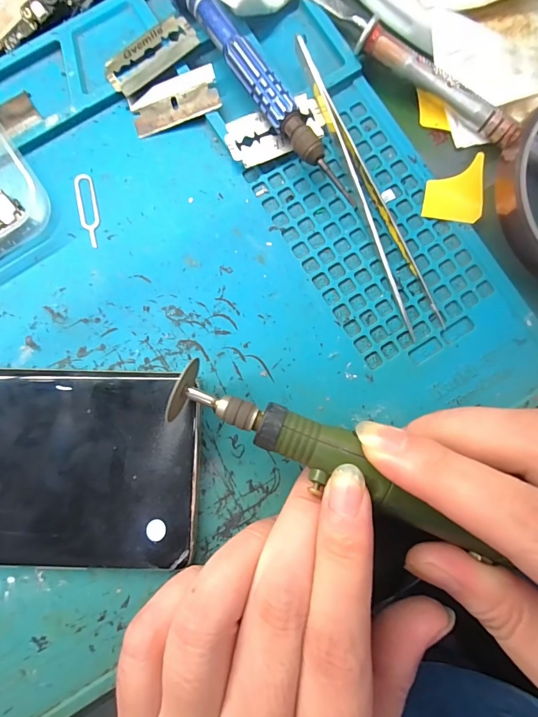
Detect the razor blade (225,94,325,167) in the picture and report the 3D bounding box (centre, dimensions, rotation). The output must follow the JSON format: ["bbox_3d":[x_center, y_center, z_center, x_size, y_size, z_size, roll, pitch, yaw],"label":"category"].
[{"bbox_3d":[0.003,-0.098,0.154,0.042,0.004,0.021,-23,88,-3],"label":"razor blade"}]

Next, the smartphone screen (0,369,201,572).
[{"bbox_3d":[-0.108,0.041,0.140,0.160,0.010,0.073,1,85,0],"label":"smartphone screen"}]

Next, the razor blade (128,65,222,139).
[{"bbox_3d":[-0.041,-0.112,0.154,0.038,0.004,0.020,-17,85,-2],"label":"razor blade"}]

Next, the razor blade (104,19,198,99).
[{"bbox_3d":[-0.051,-0.132,0.156,0.041,0.004,0.020,-34,80,-1],"label":"razor blade"}]

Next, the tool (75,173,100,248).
[{"bbox_3d":[-0.078,-0.064,0.154,0.008,0.004,0.033,-10,86,-10],"label":"tool"}]

